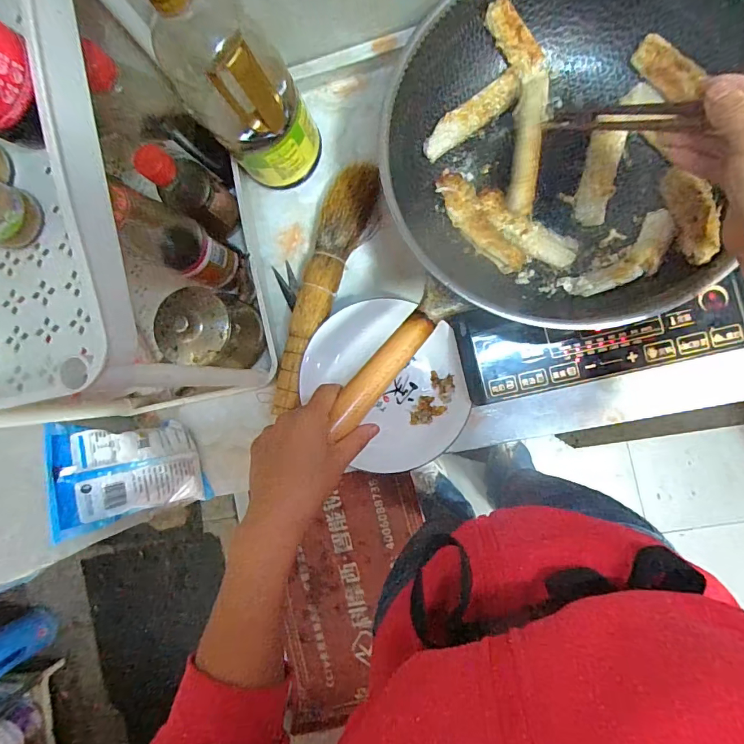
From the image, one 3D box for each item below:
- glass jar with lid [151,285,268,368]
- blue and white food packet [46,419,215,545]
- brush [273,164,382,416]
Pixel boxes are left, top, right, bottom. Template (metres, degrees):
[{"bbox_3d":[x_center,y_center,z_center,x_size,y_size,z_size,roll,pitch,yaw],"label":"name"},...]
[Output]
[{"bbox_3d":[-0.175,-0.043,0.477,0.080,0.090,0.078,0,88,9],"label":"glass jar with lid"},{"bbox_3d":[-0.274,0.111,0.504,0.030,0.161,0.110,-24,77,44],"label":"blue and white food packet"},{"bbox_3d":[-0.058,-0.095,0.517,0.057,0.048,0.300,22,92,10],"label":"brush"}]

